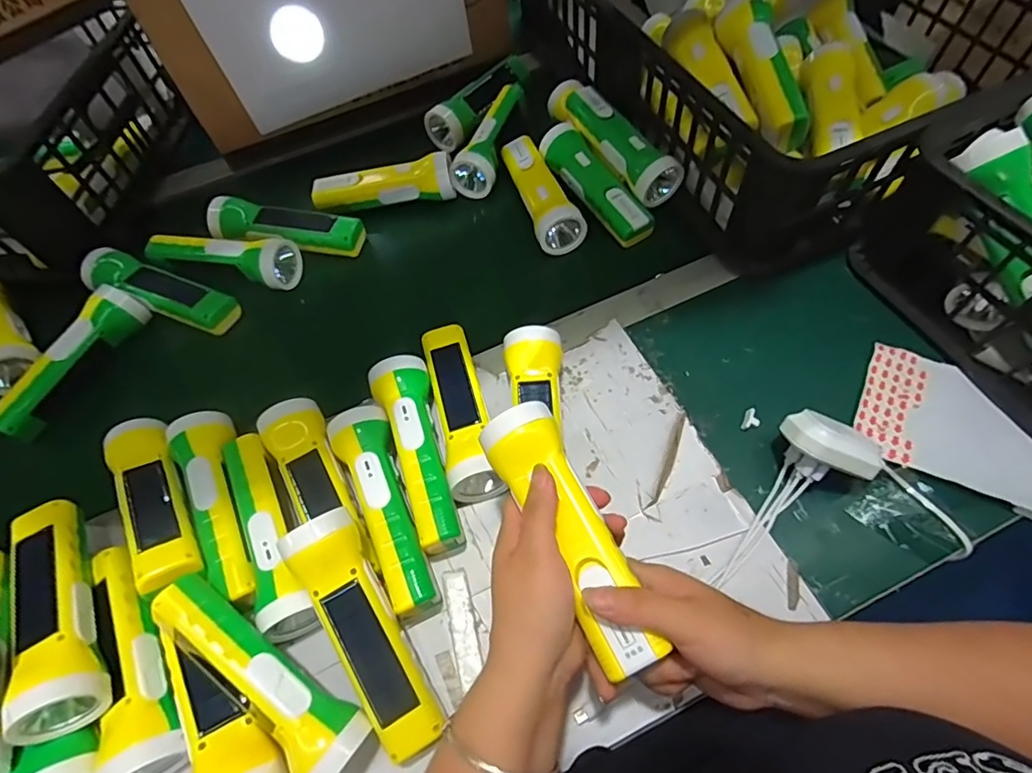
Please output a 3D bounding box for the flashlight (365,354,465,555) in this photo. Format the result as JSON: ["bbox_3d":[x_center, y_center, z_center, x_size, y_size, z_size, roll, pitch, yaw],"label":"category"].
[{"bbox_3d":[-0.082,0.051,0.453,0.046,0.043,0.173,-20,61,-7],"label":"flashlight"}]

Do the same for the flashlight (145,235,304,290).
[{"bbox_3d":[-0.322,-0.148,0.590,0.160,0.042,0.056,14,65,10],"label":"flashlight"}]

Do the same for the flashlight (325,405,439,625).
[{"bbox_3d":[-0.104,0.094,0.433,0.049,0.039,0.173,-25,62,-10],"label":"flashlight"}]

